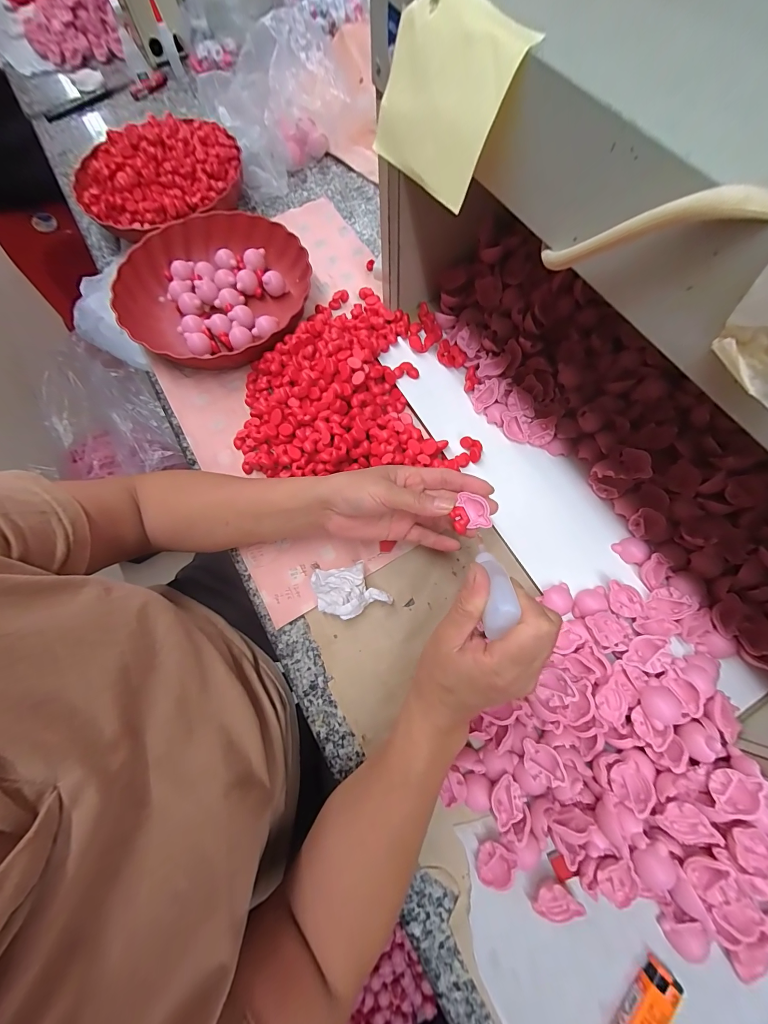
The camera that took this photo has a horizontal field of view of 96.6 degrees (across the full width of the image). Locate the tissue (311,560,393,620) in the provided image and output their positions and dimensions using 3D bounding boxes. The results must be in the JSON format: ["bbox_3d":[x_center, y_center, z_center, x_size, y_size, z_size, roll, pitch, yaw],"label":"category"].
[{"bbox_3d":[-0.035,0.079,0.347,0.072,0.024,0.051,-19,73,-4],"label":"tissue"}]

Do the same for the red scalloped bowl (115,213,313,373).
[{"bbox_3d":[-0.215,-0.291,0.456,0.243,0.051,0.227,-1,72,2],"label":"red scalloped bowl"}]

